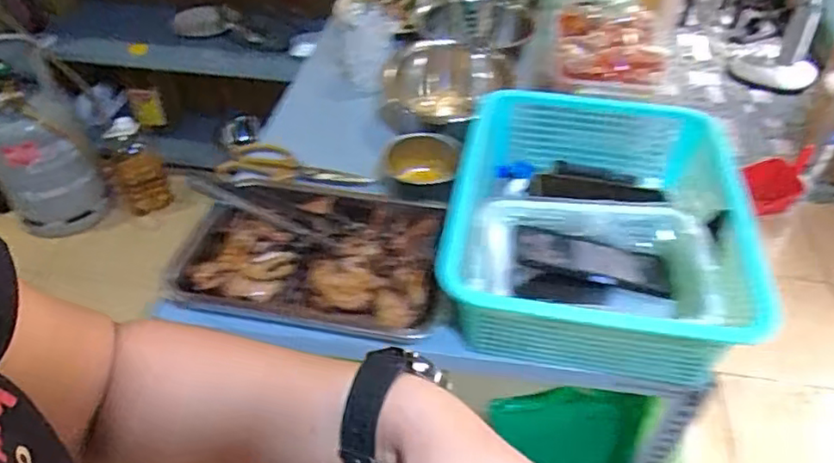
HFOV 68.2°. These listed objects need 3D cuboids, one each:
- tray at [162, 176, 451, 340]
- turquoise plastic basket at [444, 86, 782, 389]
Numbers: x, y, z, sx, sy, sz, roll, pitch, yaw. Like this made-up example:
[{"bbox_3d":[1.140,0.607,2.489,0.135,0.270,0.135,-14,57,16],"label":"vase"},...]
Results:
[{"bbox_3d":[-0.114,0.013,0.716,0.308,0.055,0.235,6,43,7],"label":"tray"},{"bbox_3d":[0.197,-0.010,0.704,0.297,0.110,0.377,7,43,8],"label":"turquoise plastic basket"}]

